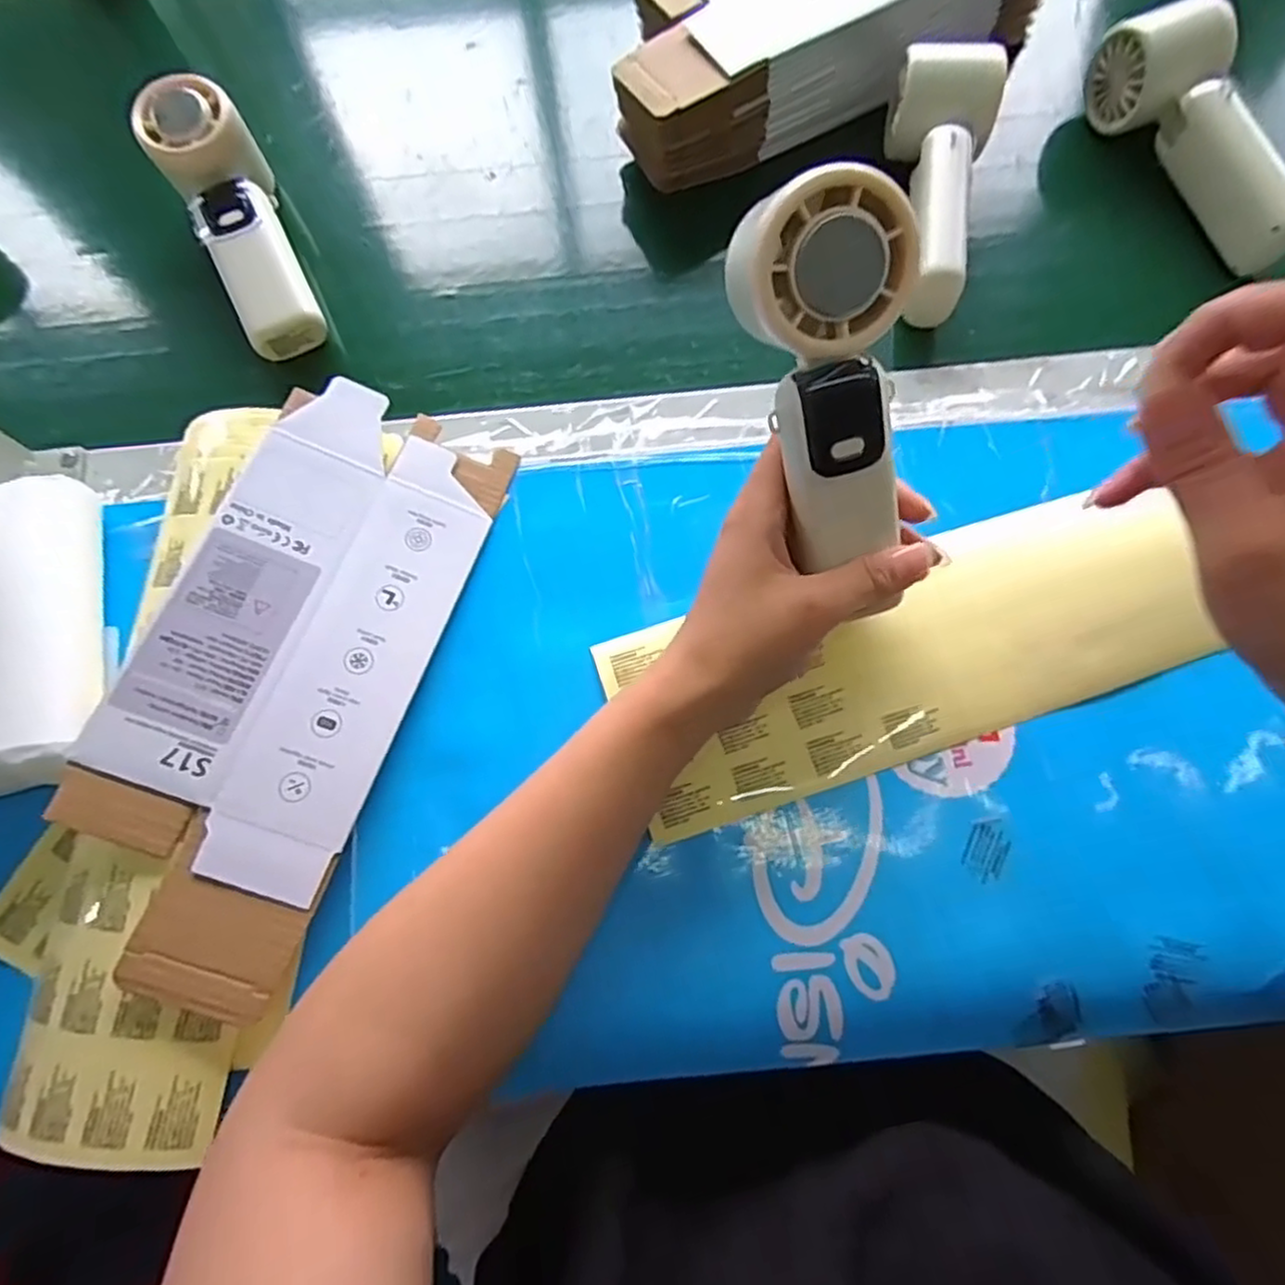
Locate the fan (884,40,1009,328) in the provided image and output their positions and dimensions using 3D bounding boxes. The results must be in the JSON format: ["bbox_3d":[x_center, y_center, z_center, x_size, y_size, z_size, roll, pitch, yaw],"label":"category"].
[{"bbox_3d":[0.161,-0.259,0.386,0.056,0.050,0.142,14,74,6],"label":"fan"}]

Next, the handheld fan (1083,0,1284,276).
[{"bbox_3d":[0.326,-0.293,0.392,0.049,0.055,0.167,-25,74,-5],"label":"handheld fan"}]

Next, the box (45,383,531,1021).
[{"bbox_3d":[-0.164,0.007,0.317,0.116,0.007,0.273,22,71,-6],"label":"box"}]

